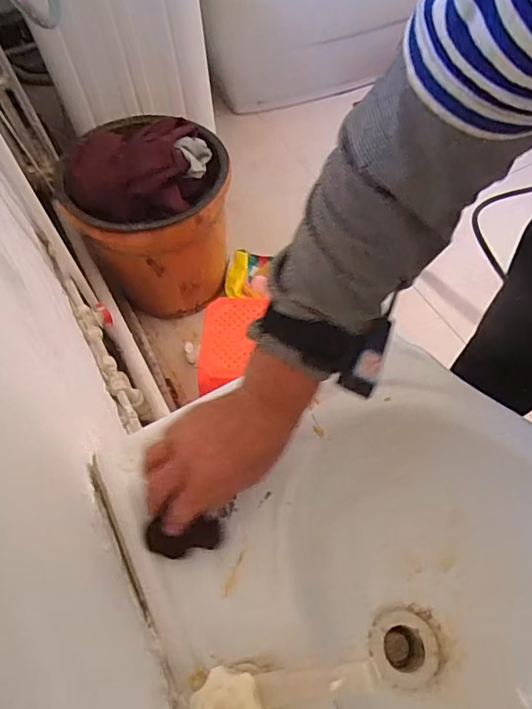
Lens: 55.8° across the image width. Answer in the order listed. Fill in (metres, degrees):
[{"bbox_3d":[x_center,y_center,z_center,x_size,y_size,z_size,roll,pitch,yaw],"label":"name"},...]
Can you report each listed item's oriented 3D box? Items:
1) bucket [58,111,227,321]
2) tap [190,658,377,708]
[{"bbox_3d":[-0.254,-0.325,1.264,0.344,0.387,0.353,-1,60,2],"label":"bucket"},{"bbox_3d":[0.012,0.234,0.349,0.125,0.075,0.047,-12,61,-5],"label":"tap"}]

